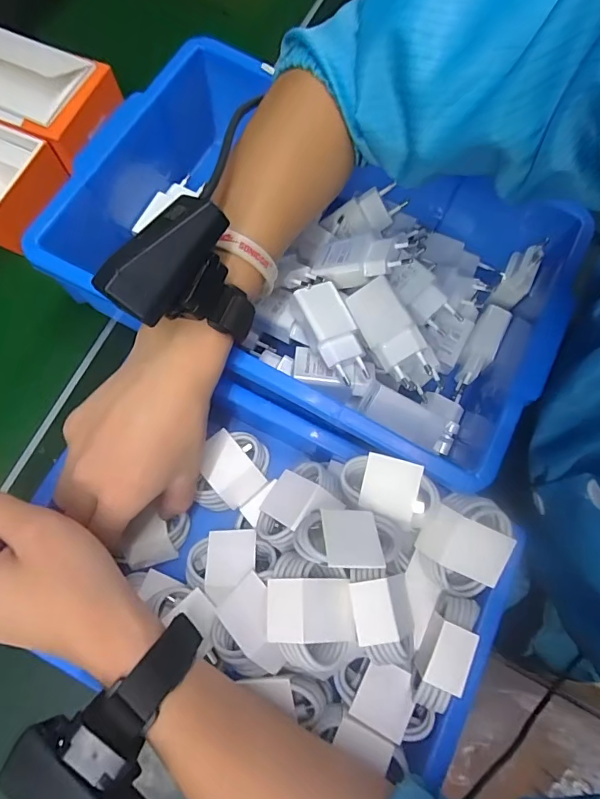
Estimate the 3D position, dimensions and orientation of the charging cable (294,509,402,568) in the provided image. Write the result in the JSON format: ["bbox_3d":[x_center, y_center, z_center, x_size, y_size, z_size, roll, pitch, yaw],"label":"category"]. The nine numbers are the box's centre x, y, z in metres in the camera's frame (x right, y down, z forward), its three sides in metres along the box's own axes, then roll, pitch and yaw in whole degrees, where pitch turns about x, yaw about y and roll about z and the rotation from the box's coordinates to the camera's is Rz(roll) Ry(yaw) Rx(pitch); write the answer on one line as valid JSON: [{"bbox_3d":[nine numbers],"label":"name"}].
[{"bbox_3d":[0.029,0.091,0.287,0.060,0.023,0.041,13,42,-6],"label":"charging cable"}]

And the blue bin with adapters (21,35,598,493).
[{"bbox_3d":[0.009,-0.113,0.374,0.370,0.098,0.233,27,76,9],"label":"blue bin with adapters"}]

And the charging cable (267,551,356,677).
[{"bbox_3d":[0.006,0.128,0.277,0.051,0.018,0.064,-2,74,1],"label":"charging cable"}]

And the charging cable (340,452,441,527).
[{"bbox_3d":[0.058,0.056,0.299,0.061,0.015,0.037,19,94,6],"label":"charging cable"}]

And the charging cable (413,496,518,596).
[{"bbox_3d":[0.107,0.095,0.300,0.054,0.014,0.061,18,96,4],"label":"charging cable"}]

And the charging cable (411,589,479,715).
[{"bbox_3d":[0.088,0.154,0.282,0.024,0.034,0.066,25,76,8],"label":"charging cable"}]

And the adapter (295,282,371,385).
[{"bbox_3d":[0.027,-0.052,0.351,0.036,0.017,0.079,-22,74,-5],"label":"adapter"}]

